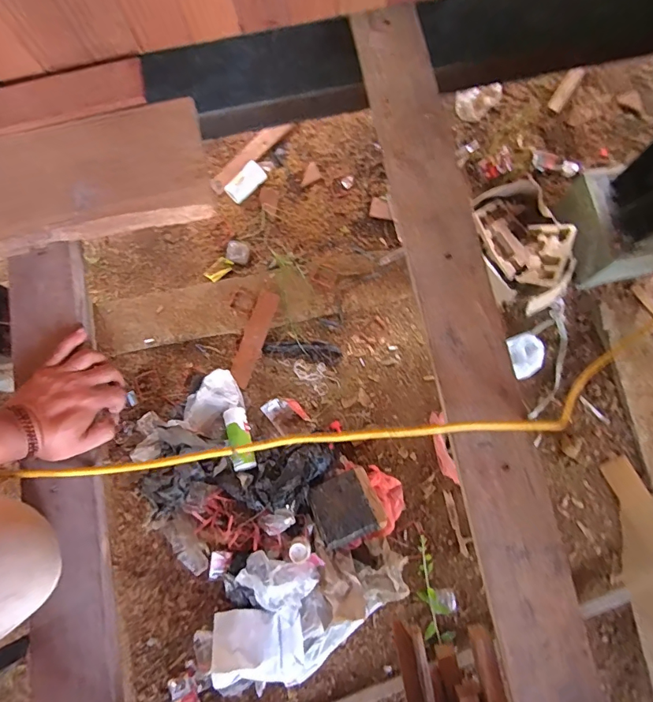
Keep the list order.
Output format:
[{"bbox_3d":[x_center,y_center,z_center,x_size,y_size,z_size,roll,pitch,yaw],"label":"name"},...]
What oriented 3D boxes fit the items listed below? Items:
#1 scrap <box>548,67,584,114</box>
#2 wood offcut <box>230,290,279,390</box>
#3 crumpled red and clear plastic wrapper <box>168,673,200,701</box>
[{"bbox_3d":[0.802,-0.880,1.486,0.046,0.027,0.188,33,82,8],"label":"scrap"},{"bbox_3d":[-0.238,-0.042,1.447,0.073,0.020,0.312,17,80,6],"label":"wood offcut"},{"bbox_3d":[-0.392,0.953,1.229,0.070,0.009,0.106,-22,79,-2],"label":"crumpled red and clear plastic wrapper"}]

